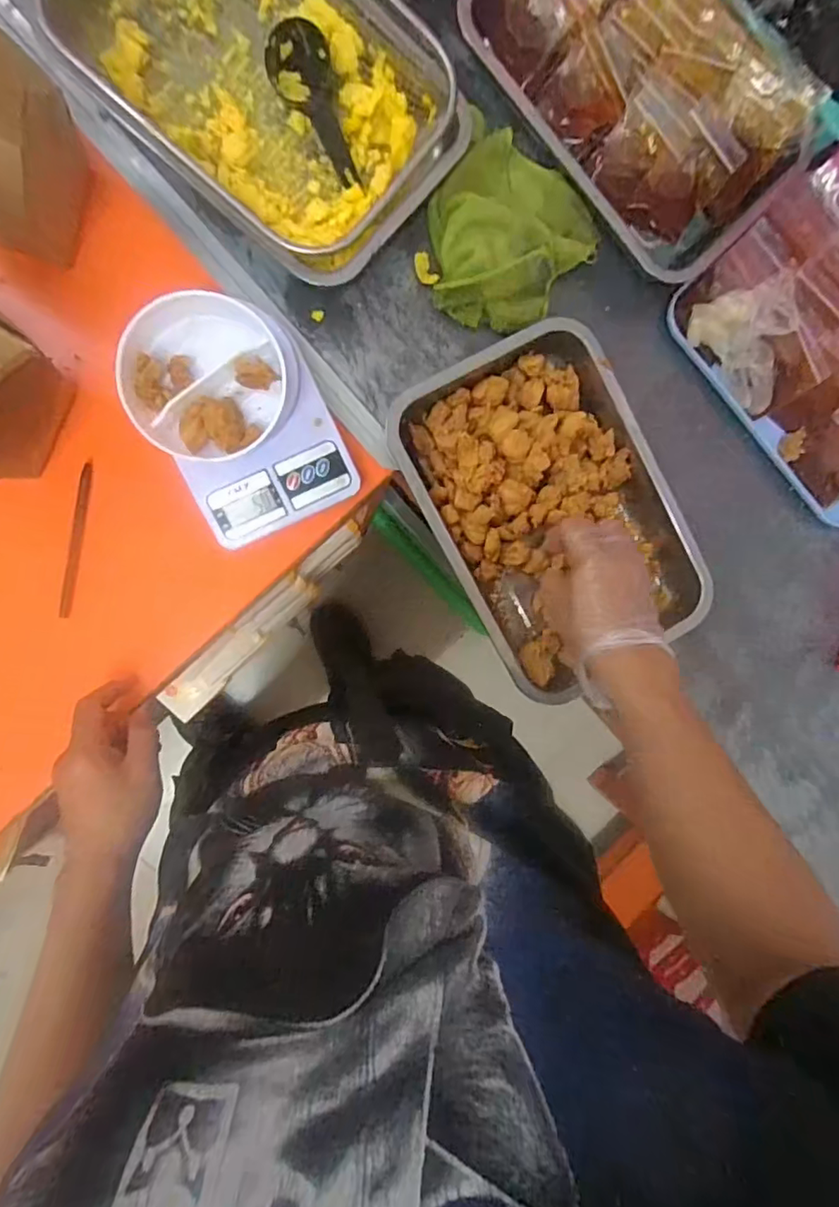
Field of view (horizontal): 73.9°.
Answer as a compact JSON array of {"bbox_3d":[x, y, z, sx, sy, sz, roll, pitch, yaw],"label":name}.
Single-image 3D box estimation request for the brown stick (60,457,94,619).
[{"bbox_3d":[-0.305,-0.055,0.494,0.010,0.007,0.141,12,91,-11],"label":"brown stick"}]

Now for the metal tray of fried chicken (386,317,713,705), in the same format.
[{"bbox_3d":[0.129,-0.089,0.521,0.225,0.047,0.304,-30,98,-3],"label":"metal tray of fried chicken"}]

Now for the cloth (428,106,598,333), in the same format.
[{"bbox_3d":[0.082,-0.330,0.500,0.143,0.043,0.149,23,89,-11],"label":"cloth"}]

